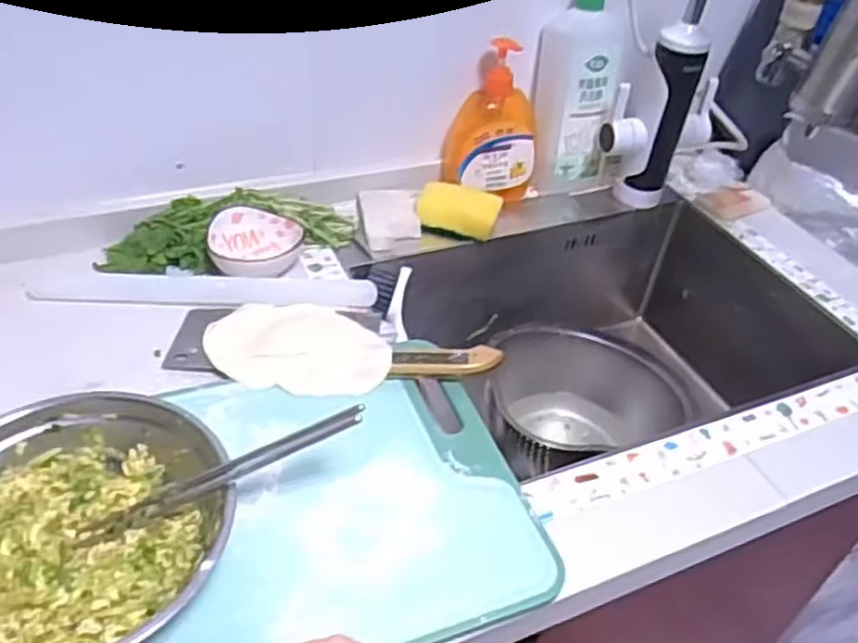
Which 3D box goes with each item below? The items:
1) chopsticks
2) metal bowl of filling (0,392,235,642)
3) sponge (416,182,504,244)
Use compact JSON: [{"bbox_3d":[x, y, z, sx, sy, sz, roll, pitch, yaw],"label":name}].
[{"bbox_3d":[-0.137,0.102,0.485,0.204,0.013,0.017,-25,45,3],"label":"chopsticks"},{"bbox_3d":[-0.228,0.135,0.465,0.192,0.065,0.186,4,42,-3],"label":"metal bowl of filling"},{"bbox_3d":[0.033,-0.119,0.809,0.088,0.047,0.045,10,42,4],"label":"sponge"}]

